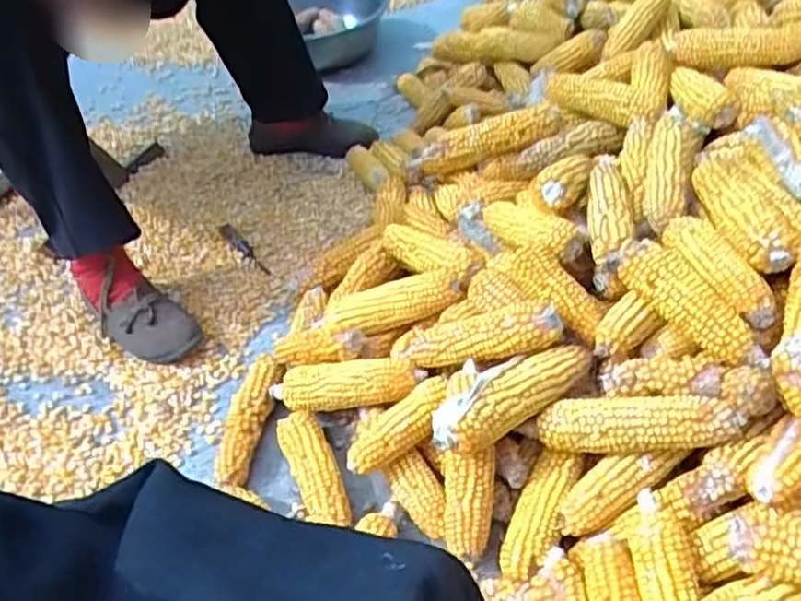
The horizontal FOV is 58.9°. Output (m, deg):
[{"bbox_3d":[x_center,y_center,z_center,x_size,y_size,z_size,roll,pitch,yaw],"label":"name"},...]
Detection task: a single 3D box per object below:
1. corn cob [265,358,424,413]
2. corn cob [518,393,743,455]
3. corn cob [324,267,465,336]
[{"bbox_3d":[-0.062,0.097,0.800,0.191,0.041,0.049,-8,40,22],"label":"corn cob"},{"bbox_3d":[0.207,0.113,0.647,0.187,0.039,0.039,-8,39,26],"label":"corn cob"},{"bbox_3d":[-0.012,0.002,0.828,0.170,0.046,0.055,-15,41,13],"label":"corn cob"}]

